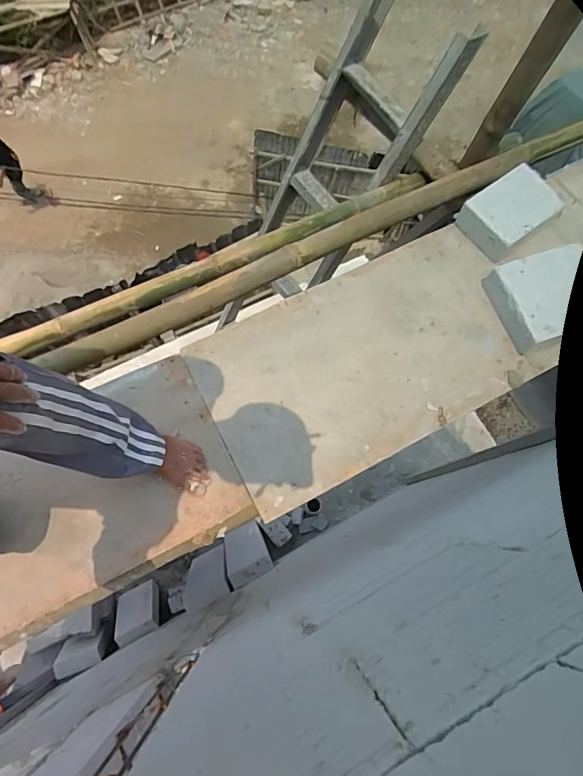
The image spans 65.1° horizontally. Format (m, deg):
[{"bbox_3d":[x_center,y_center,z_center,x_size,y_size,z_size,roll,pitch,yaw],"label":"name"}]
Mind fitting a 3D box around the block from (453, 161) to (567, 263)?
[{"bbox_3d":[0.511,-0.411,1.073,0.221,0.089,0.161,-36,78,-12],"label":"block"}]

